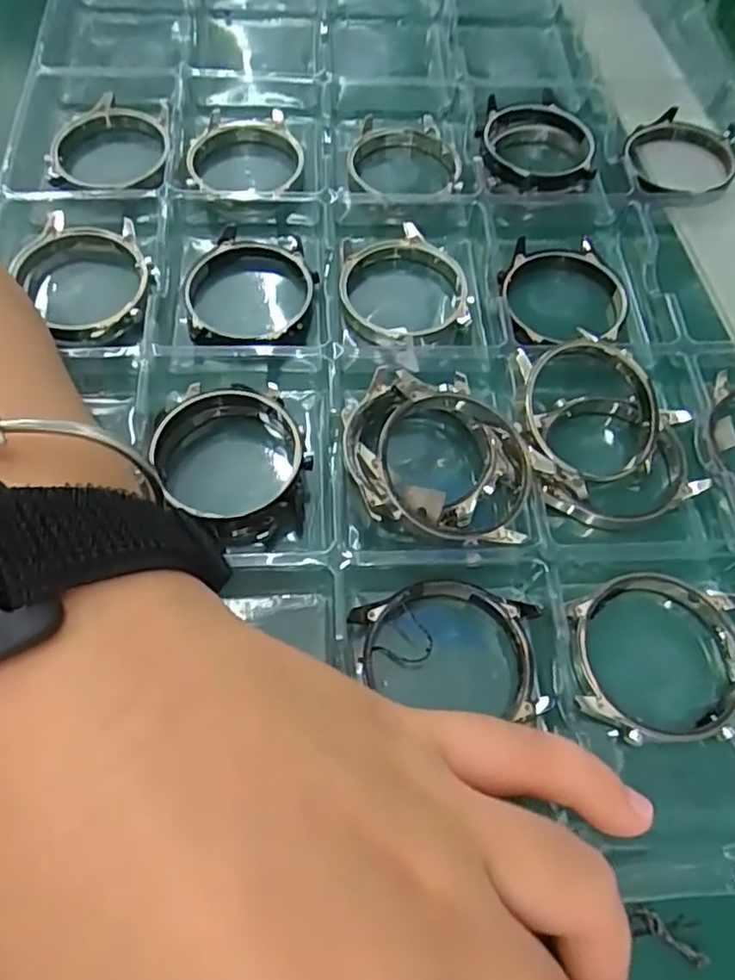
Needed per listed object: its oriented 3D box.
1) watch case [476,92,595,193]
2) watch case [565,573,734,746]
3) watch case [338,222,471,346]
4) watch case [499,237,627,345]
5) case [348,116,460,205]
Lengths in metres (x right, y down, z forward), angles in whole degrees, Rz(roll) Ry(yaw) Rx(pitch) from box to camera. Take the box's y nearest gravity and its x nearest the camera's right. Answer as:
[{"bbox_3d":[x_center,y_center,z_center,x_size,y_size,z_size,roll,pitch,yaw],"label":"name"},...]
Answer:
[{"bbox_3d":[0.069,-0.142,0.271,0.046,0.009,0.053,7,63,-1],"label":"watch case"},{"bbox_3d":[0.082,0.046,0.184,0.052,0.011,0.045,0,63,-4],"label":"watch case"},{"bbox_3d":[0.013,-0.074,0.240,0.045,0.011,0.051,0,63,-4],"label":"watch case"},{"bbox_3d":[0.071,-0.073,0.242,0.047,0.011,0.047,-5,64,-6],"label":"watch case"},{"bbox_3d":[0.015,-0.134,0.267,0.045,0.010,0.050,4,63,-2],"label":"case"}]

